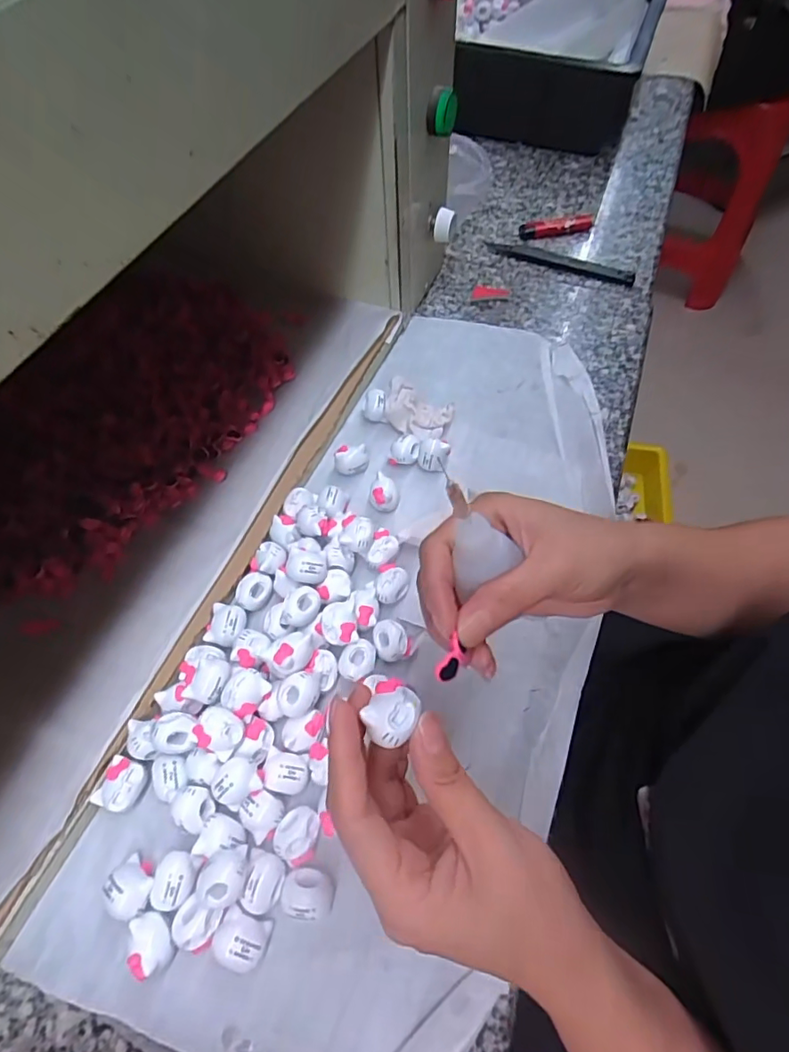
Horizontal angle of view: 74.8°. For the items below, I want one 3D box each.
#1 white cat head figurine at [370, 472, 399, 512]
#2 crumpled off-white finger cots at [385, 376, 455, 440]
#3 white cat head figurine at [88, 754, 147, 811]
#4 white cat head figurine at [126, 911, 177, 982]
[{"bbox_3d":[-0.008,-0.023,0.380,0.020,0.025,0.024,-11,62,-5],"label":"white cat head figurine"},{"bbox_3d":[0.016,-0.089,0.404,0.052,0.025,0.038,25,65,14],"label":"crumpled off-white finger cots"},{"bbox_3d":[-0.149,0.144,0.286,0.022,0.018,0.025,15,65,12],"label":"white cat head figurine"},{"bbox_3d":[-0.117,0.201,0.250,0.018,0.018,0.025,-30,65,-11],"label":"white cat head figurine"}]

